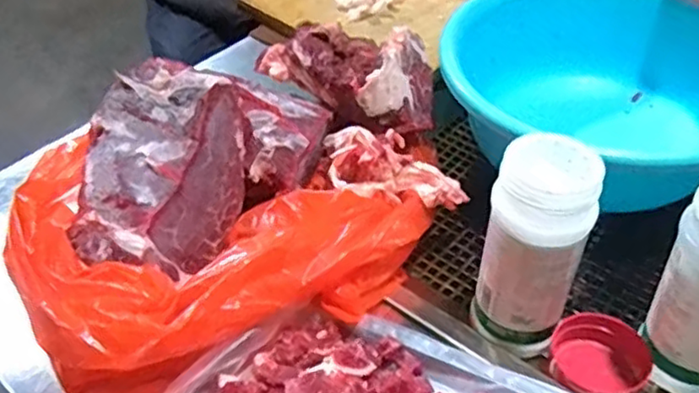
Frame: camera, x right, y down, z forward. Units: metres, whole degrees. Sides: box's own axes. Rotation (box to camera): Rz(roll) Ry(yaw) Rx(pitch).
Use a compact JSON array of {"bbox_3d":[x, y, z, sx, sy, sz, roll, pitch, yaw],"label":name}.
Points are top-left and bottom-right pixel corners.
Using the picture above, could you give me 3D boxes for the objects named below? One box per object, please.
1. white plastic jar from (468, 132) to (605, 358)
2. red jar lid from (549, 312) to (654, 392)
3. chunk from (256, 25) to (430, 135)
[{"bbox_3d":[0.124,0.036,0.437,0.060,0.147,0.064,-2,43,2],"label":"white plastic jar"},{"bbox_3d":[0.174,0.116,0.457,0.063,0.028,0.066,-2,43,2],"label":"red jar lid"},{"bbox_3d":[0.007,-0.116,0.590,0.105,0.069,0.151,-35,51,-29],"label":"chunk"}]

